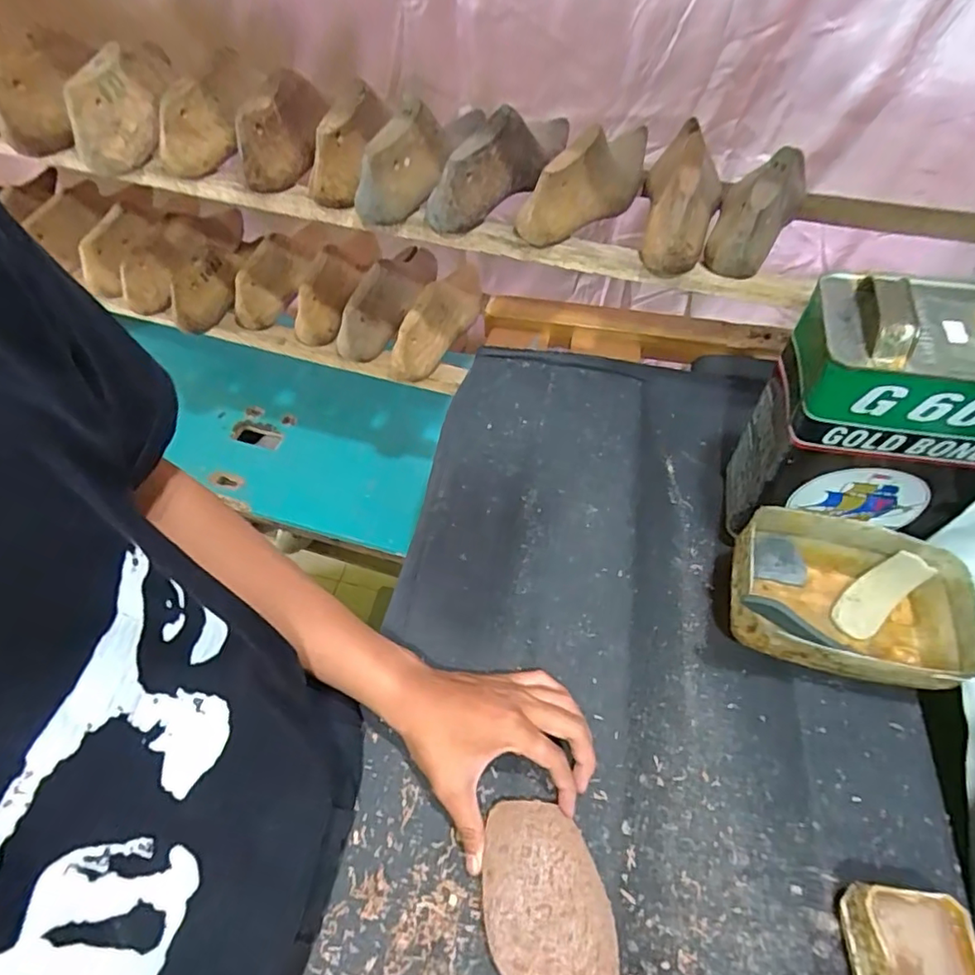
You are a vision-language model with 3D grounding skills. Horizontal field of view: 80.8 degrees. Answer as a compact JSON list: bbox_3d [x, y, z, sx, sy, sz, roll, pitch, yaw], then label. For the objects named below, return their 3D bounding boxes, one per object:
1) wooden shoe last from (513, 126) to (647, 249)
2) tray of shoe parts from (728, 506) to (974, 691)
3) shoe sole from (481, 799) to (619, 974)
[{"bbox_3d":[0.098,-0.295,0.550,0.170,0.077,0.049,-37,64,-25],"label":"wooden shoe last"},{"bbox_3d":[0.304,0.098,0.489,0.188,0.072,0.125,13,55,7],"label":"tray of shoe parts"},{"bbox_3d":[0.049,0.331,0.358,0.080,0.010,0.236,-6,55,-7],"label":"shoe sole"}]

